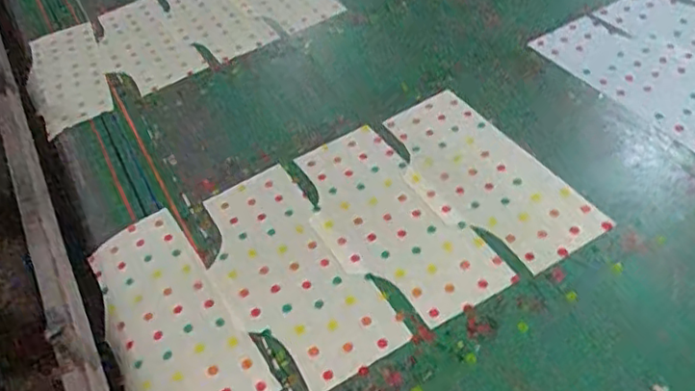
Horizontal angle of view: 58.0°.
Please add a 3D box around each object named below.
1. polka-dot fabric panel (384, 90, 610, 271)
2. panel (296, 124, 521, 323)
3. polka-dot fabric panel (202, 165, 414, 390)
[{"bbox_3d":[0.141,-0.024,0.697,0.131,0.008,0.278,-27,47,-15],"label":"polka-dot fabric panel"},{"bbox_3d":[0.036,0.024,0.673,0.129,0.008,0.286,-27,44,-14],"label":"panel"},{"bbox_3d":[-0.066,0.073,0.644,0.126,0.007,0.288,-27,44,-14],"label":"polka-dot fabric panel"}]

